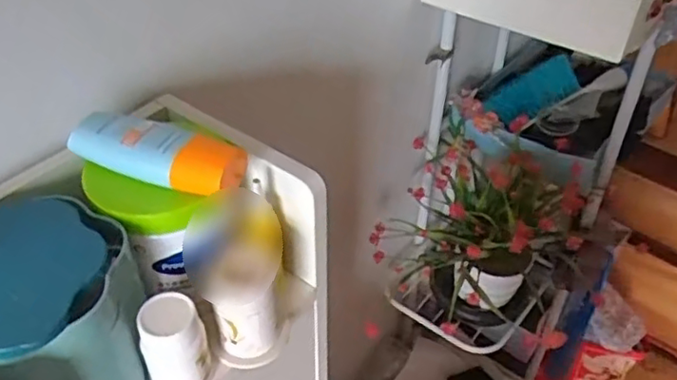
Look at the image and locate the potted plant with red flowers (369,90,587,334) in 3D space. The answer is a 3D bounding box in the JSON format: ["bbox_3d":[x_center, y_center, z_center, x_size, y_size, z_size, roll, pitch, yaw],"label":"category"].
[{"bbox_3d":[0.182,0.060,0.824,0.223,0.211,0.226,18,44,19],"label":"potted plant with red flowers"}]

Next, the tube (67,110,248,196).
[{"bbox_3d":[-0.110,-0.024,0.378,0.106,0.028,0.044,11,42,12],"label":"tube"}]

